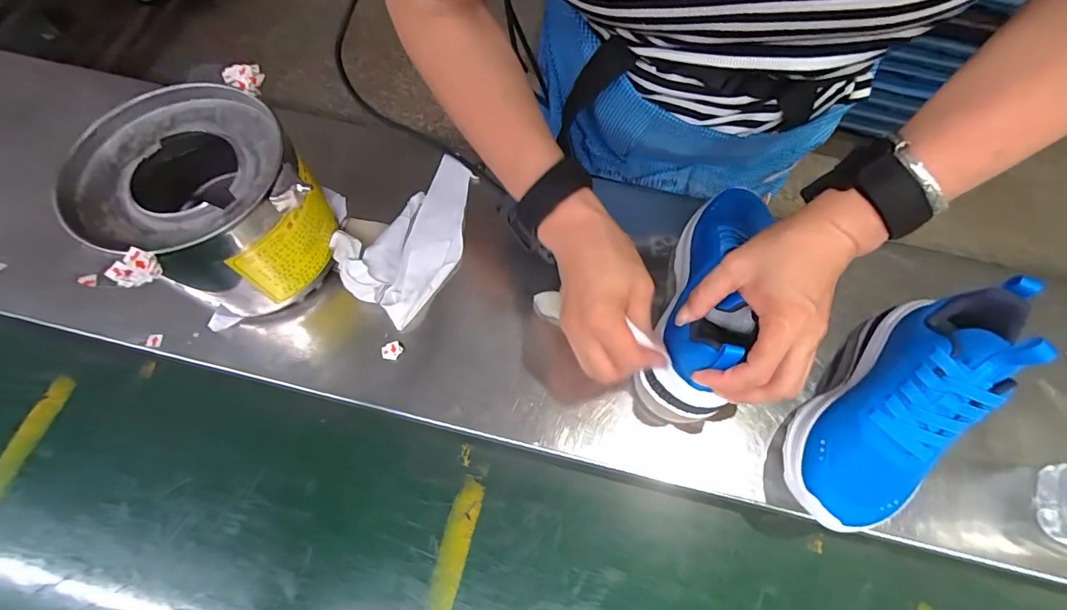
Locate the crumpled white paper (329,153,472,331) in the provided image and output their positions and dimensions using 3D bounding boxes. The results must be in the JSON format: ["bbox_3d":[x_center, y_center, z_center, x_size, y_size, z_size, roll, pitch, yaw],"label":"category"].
[{"bbox_3d":[-0.097,-0.070,0.411,0.087,0.041,0.169,33,68,12],"label":"crumpled white paper"}]

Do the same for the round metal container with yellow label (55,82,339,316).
[{"bbox_3d":[-0.240,-0.068,0.360,0.138,0.133,0.134,1,66,-2],"label":"round metal container with yellow label"}]

